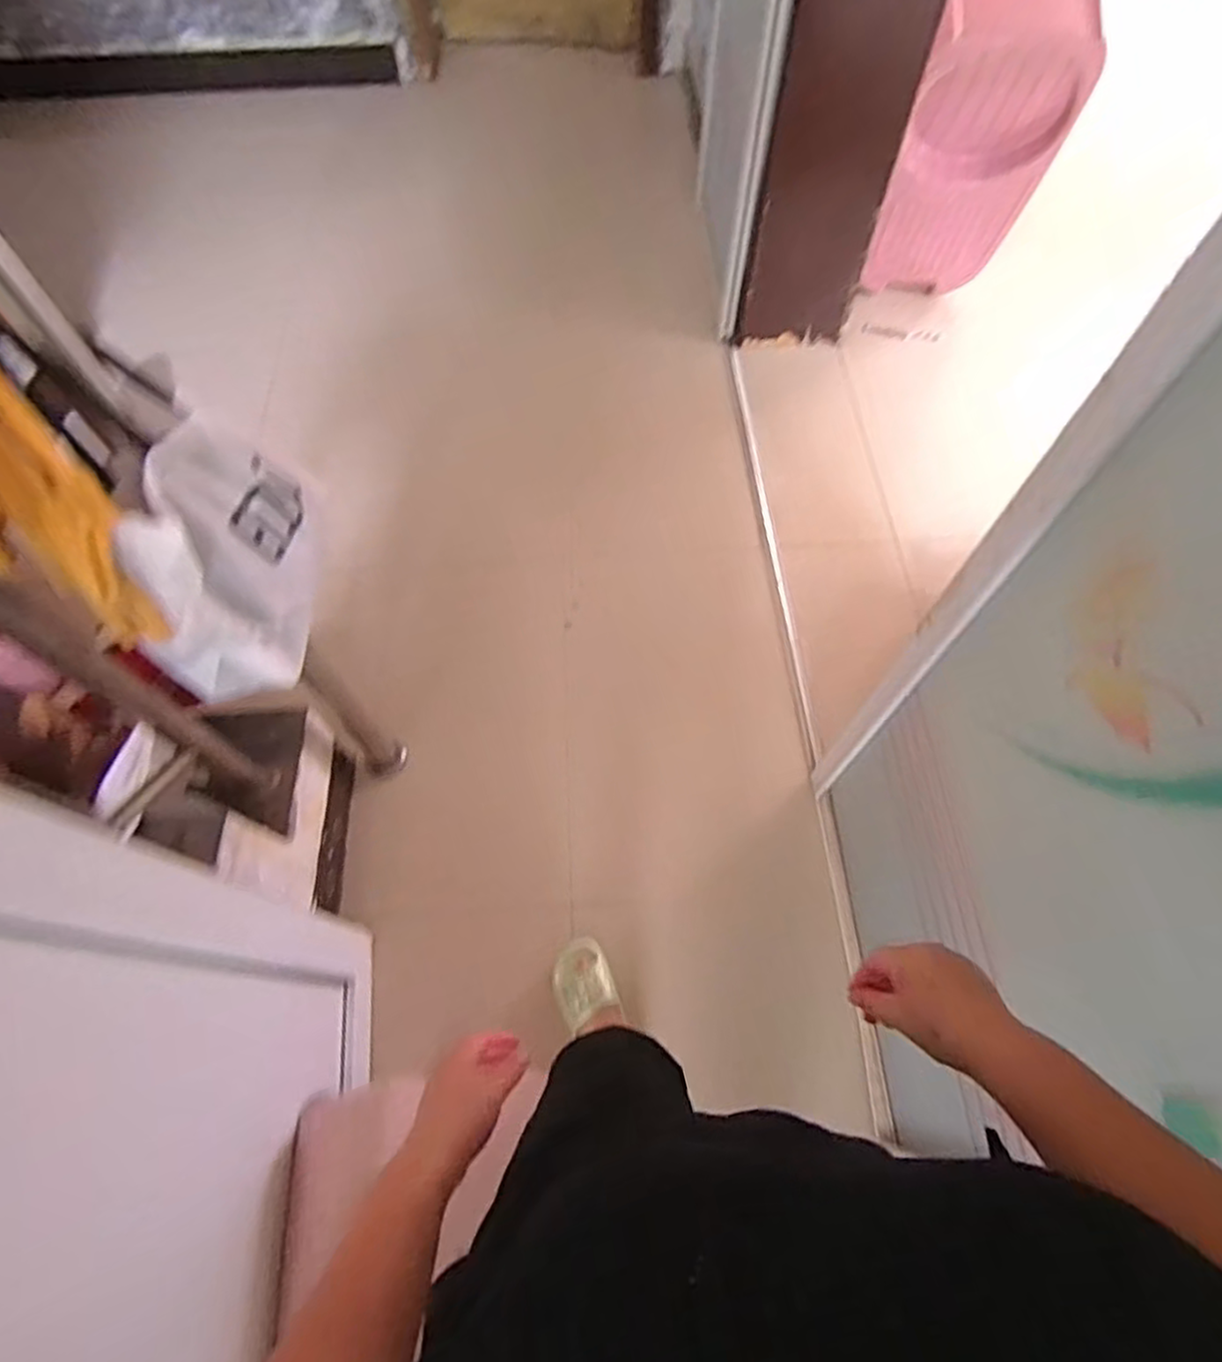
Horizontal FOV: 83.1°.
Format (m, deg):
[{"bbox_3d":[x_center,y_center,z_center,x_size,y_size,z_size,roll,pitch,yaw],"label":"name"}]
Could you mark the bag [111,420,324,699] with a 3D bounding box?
[{"bbox_3d":[-0.382,-0.132,0.690,0.101,0.186,0.233,2,63,2],"label":"bag"}]

